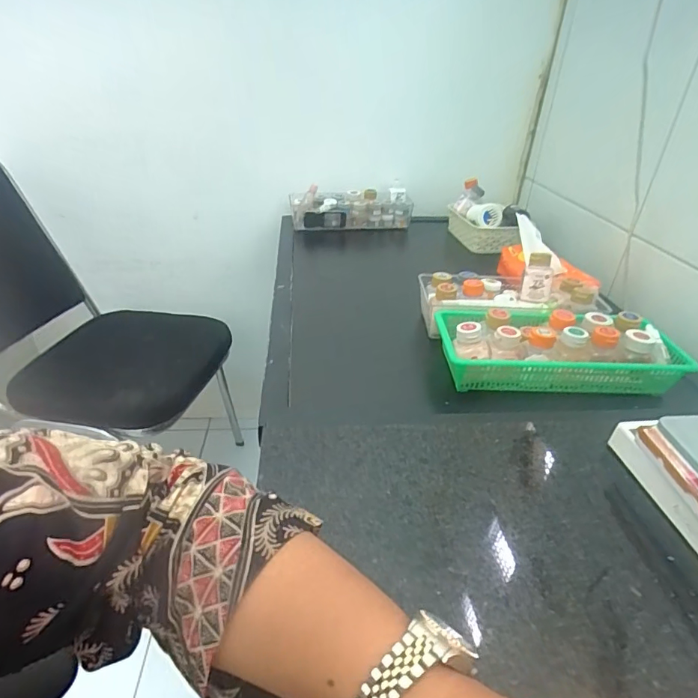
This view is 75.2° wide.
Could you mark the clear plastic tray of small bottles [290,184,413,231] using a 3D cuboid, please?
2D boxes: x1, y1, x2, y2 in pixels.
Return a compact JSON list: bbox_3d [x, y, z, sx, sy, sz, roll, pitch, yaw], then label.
[{"bbox_3d":[0.010,-0.339,1.103,0.288,0.080,0.080,-8,35,-17],"label":"clear plastic tray of small bottles"}]

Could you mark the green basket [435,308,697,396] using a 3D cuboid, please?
[{"bbox_3d":[0.274,0.000,0.599,0.303,0.075,0.129,2,33,-2],"label":"green basket"}]

